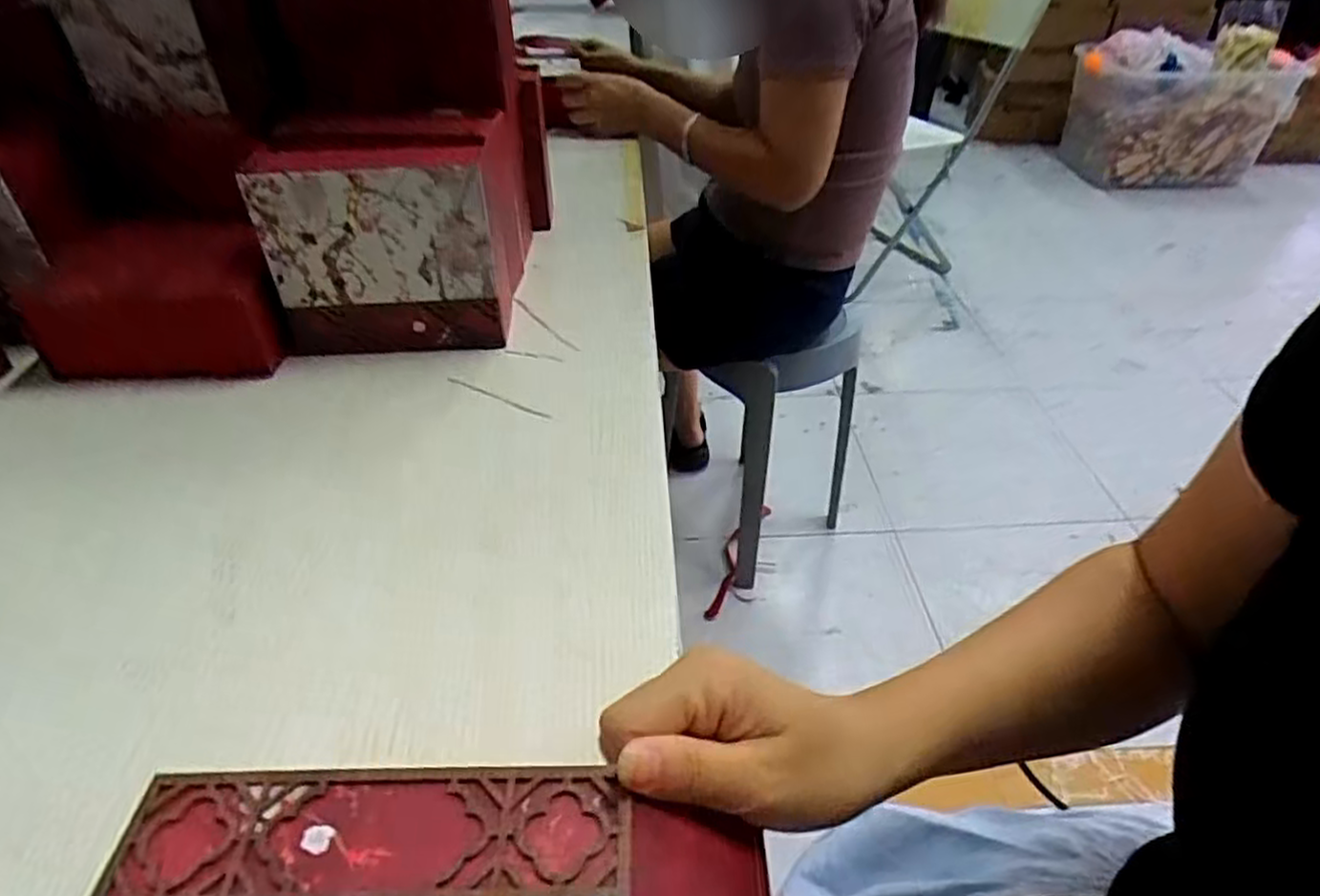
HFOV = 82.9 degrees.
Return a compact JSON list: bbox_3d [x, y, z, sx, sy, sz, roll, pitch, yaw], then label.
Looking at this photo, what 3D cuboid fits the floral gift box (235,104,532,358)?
[{"bbox_3d":[-0.192,-0.169,0.562,0.165,0.130,0.162,-3,39,-4],"label":"floral gift box"}]

